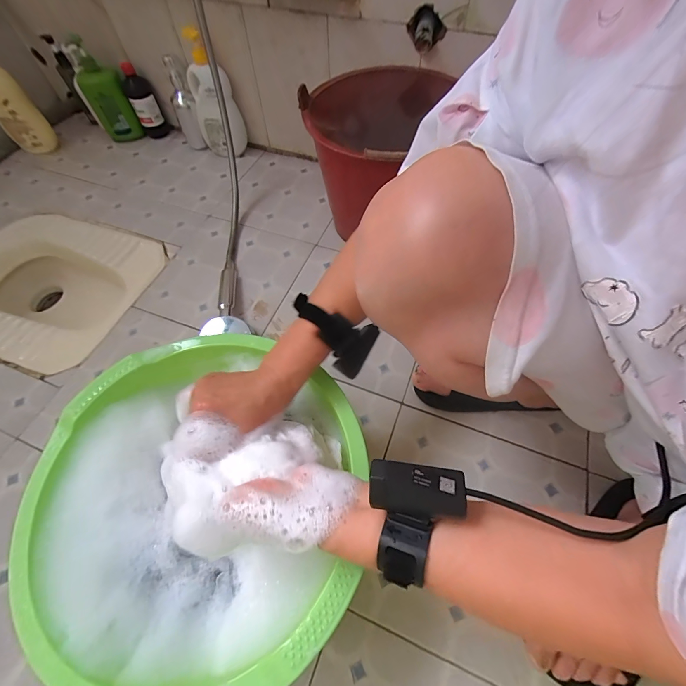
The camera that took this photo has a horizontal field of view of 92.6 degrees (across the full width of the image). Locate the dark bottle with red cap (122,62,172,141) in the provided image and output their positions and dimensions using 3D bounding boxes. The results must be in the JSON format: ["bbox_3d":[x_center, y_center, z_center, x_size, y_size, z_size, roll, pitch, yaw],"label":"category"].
[{"bbox_3d":[-0.556,-0.671,0.922,0.072,0.169,0.070,-26,64,-11],"label":"dark bottle with red cap"}]

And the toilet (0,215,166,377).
[{"bbox_3d":[-0.679,-0.110,0.801,0.426,0.187,0.366,18,62,11],"label":"toilet"}]

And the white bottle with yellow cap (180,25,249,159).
[{"bbox_3d":[-0.326,-0.608,0.841,0.114,0.281,0.108,-21,62,-10],"label":"white bottle with yellow cap"}]

